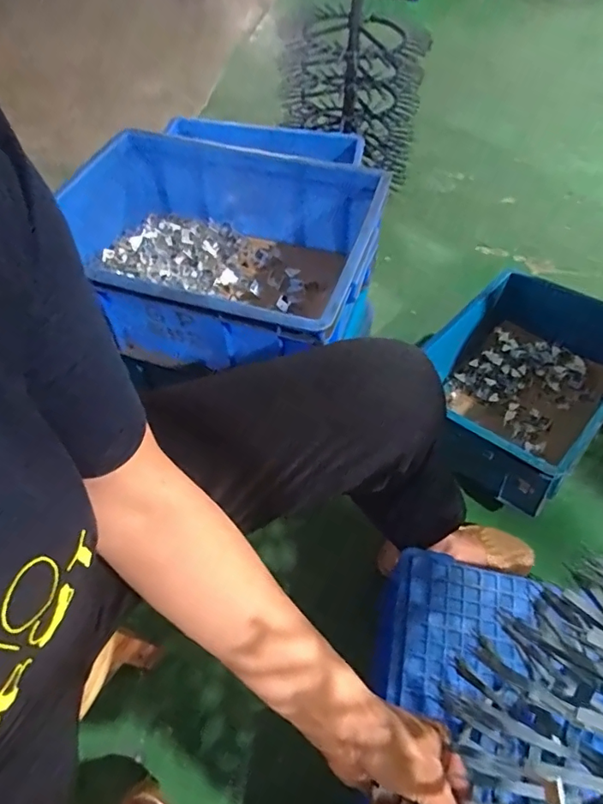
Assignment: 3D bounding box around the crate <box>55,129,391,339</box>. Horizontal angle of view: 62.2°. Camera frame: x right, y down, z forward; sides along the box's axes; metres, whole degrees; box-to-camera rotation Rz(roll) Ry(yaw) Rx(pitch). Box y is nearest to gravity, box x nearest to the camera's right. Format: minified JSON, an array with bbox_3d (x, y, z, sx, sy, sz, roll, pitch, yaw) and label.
[{"bbox_3d":[-0.123,-0.203,0.696,0.422,0.151,0.301,17,56,11],"label":"crate"}]

